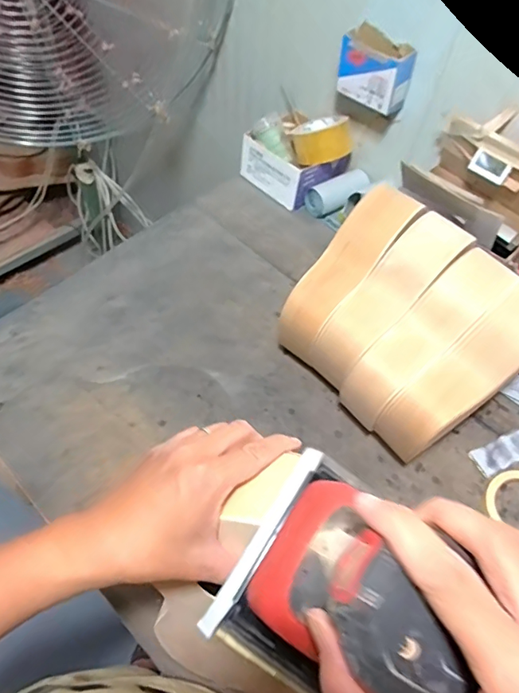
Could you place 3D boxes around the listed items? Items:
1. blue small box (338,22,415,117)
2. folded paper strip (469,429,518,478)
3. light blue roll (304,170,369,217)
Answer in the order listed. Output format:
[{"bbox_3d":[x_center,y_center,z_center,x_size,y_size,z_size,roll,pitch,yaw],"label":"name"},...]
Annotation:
[{"bbox_3d":[0.186,-0.445,0.790,0.114,0.087,0.058,34,62,16],"label":"blue small box"},{"bbox_3d":[0.367,0.147,0.704,0.134,0.009,0.041,-20,62,-16],"label":"folded paper strip"},{"bbox_3d":[0.155,-0.295,0.941,0.129,0.041,0.055,-30,65,-21],"label":"light blue roll"}]

